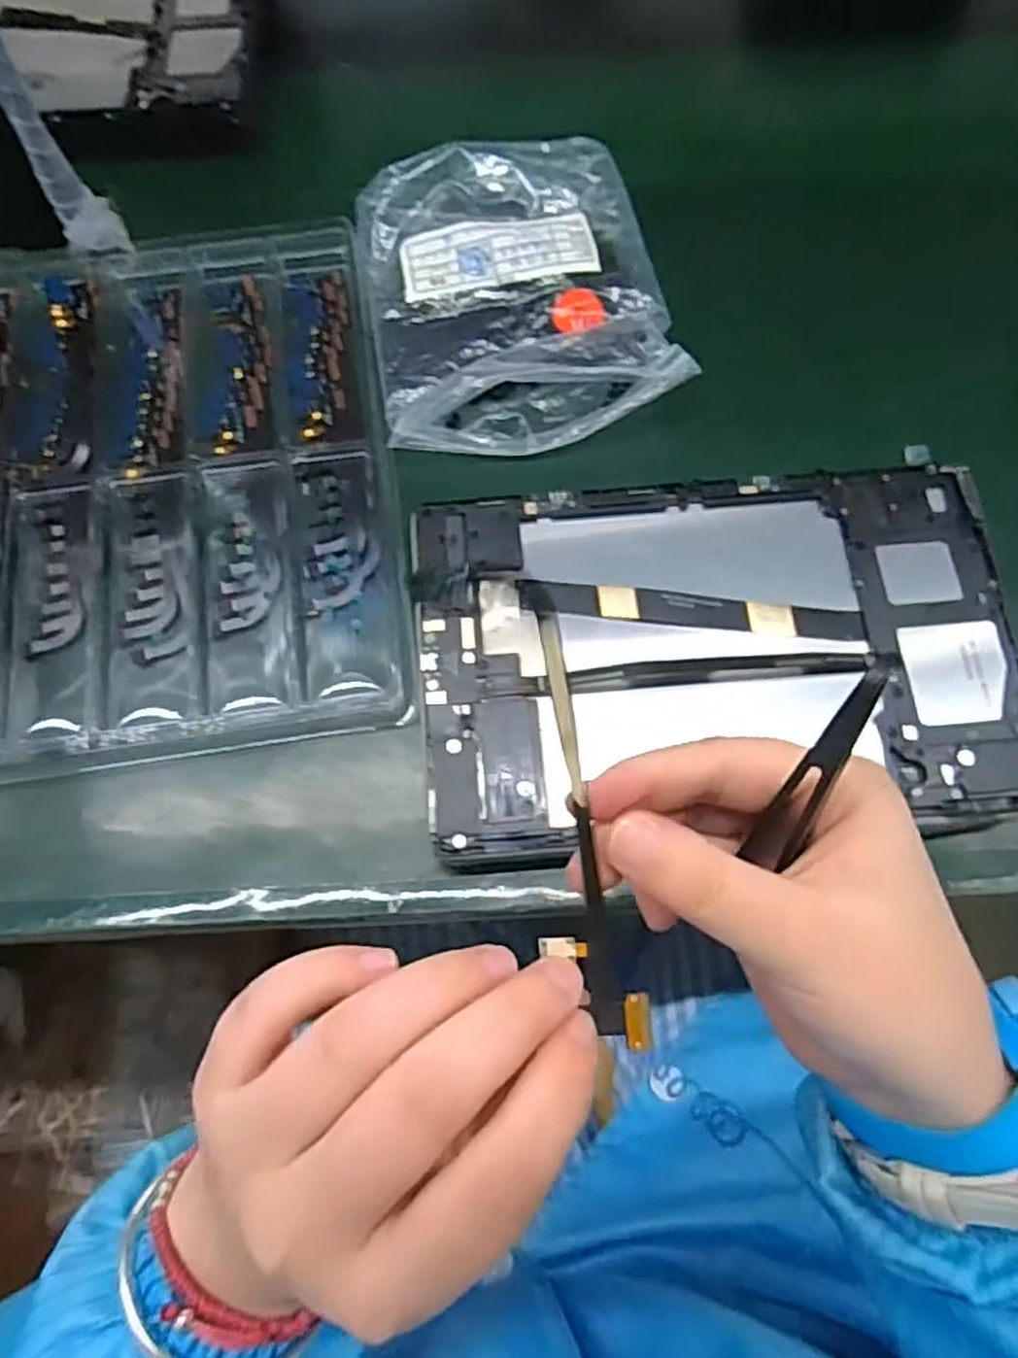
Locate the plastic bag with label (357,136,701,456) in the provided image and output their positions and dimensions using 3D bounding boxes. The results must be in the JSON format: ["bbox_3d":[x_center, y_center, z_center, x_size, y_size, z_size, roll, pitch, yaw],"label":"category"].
[{"bbox_3d":[0.003,-0.193,0.378,0.142,0.029,0.166,-10,69,-4],"label":"plastic bag with label"}]

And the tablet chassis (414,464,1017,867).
[{"bbox_3d":[0.084,-0.012,0.314,0.236,0.009,0.150,-5,71,-2],"label":"tablet chassis"}]

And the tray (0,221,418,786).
[{"bbox_3d":[-0.165,-0.098,0.358,0.214,0.011,0.279,-7,69,-3],"label":"tray"}]

